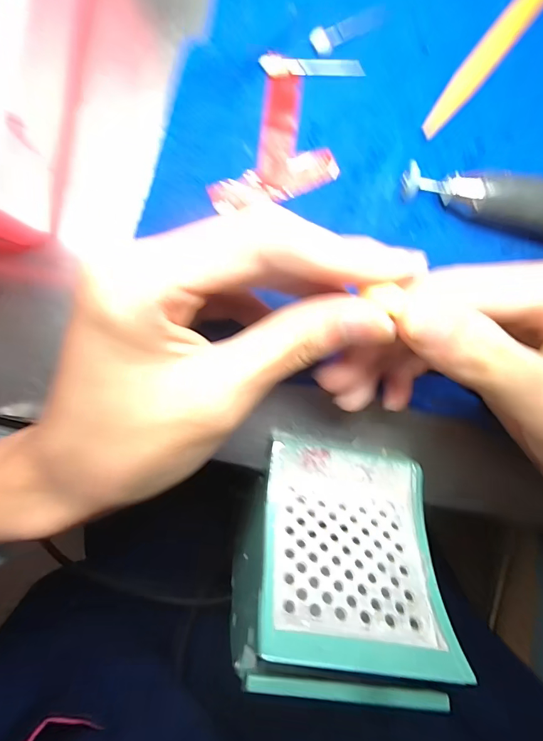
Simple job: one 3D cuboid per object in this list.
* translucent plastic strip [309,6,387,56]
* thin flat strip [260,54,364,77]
[{"bbox_3d":[0.037,-0.159,0.183,0.042,0.004,0.010,-30,94,-5],"label":"translucent plastic strip"},{"bbox_3d":[0.019,-0.140,0.182,0.048,0.004,0.007,-5,92,-6],"label":"thin flat strip"}]

